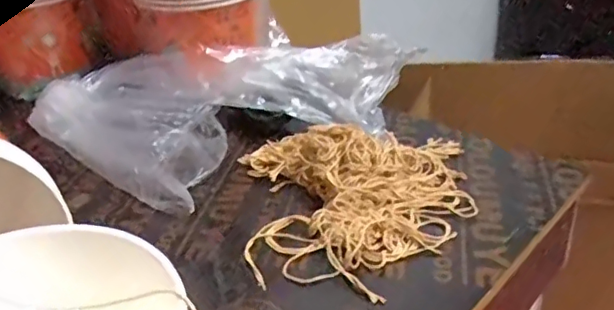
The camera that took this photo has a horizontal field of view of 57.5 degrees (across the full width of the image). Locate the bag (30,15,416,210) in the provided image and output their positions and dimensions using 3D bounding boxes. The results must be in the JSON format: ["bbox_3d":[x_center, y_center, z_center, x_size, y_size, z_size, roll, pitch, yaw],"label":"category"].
[{"bbox_3d":[-0.109,-0.083,0.710,0.351,0.072,0.361,25,42,38],"label":"bag"}]

